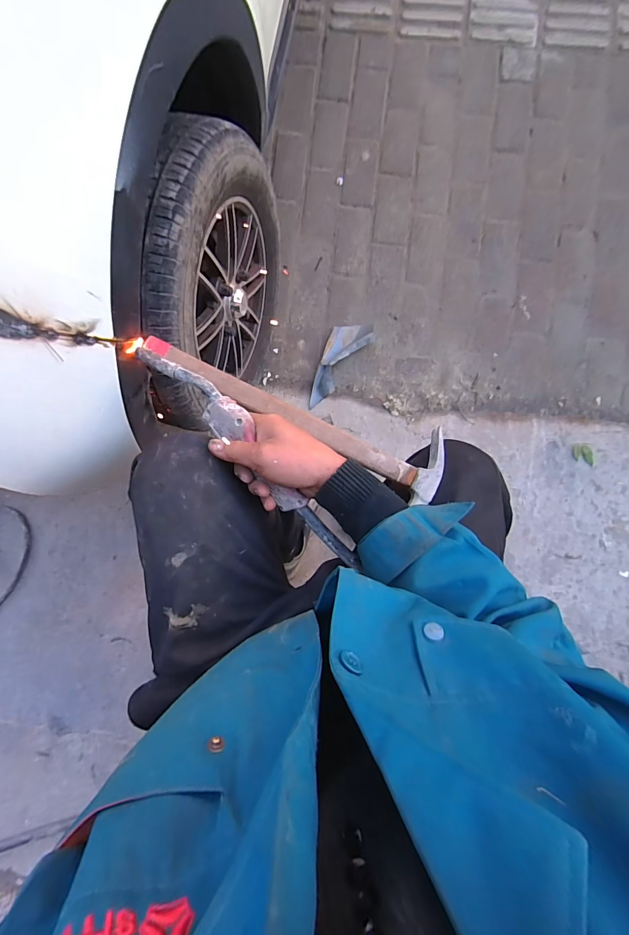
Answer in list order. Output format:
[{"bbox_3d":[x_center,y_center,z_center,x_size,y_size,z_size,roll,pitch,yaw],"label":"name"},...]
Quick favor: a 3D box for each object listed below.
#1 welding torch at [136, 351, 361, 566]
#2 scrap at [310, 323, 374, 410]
[{"bbox_3d":[-0.075,-0.017,0.432,0.054,0.039,0.354,-41,97,-5],"label":"welding torch"},{"bbox_3d":[0.050,-0.285,0.984,0.099,0.032,0.256,39,90,3],"label":"scrap"}]

